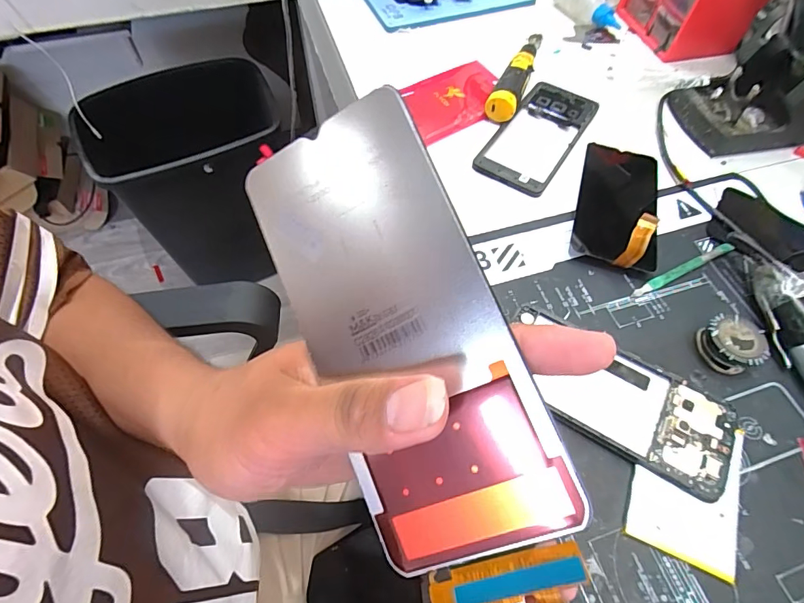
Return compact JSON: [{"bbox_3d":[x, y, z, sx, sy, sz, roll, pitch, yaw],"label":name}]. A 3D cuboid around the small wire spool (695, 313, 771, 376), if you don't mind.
[{"bbox_3d":[0.245,0.032,0.318,0.037,0.024,0.040,-25,63,-14],"label":"small wire spool"}]

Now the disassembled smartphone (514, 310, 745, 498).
[{"bbox_3d":[0.149,0.065,0.299,0.160,0.011,0.070,29,60,15],"label":"disassembled smartphone"}]

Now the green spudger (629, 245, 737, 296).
[{"bbox_3d":[0.240,-0.027,0.363,0.106,0.005,0.008,-24,62,-13],"label":"green spudger"}]

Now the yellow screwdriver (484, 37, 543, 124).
[{"bbox_3d":[0.131,-0.260,0.481,0.031,0.035,0.161,18,62,11],"label":"yellow screwdriver"}]

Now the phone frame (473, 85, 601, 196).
[{"bbox_3d":[0.142,-0.175,0.445,0.078,0.010,0.167,29,64,16],"label":"phone frame"}]

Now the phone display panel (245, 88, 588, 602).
[{"bbox_3d":[0.000,0.015,0.148,0.070,0.004,0.173,-26,80,16],"label":"phone display panel"}]

